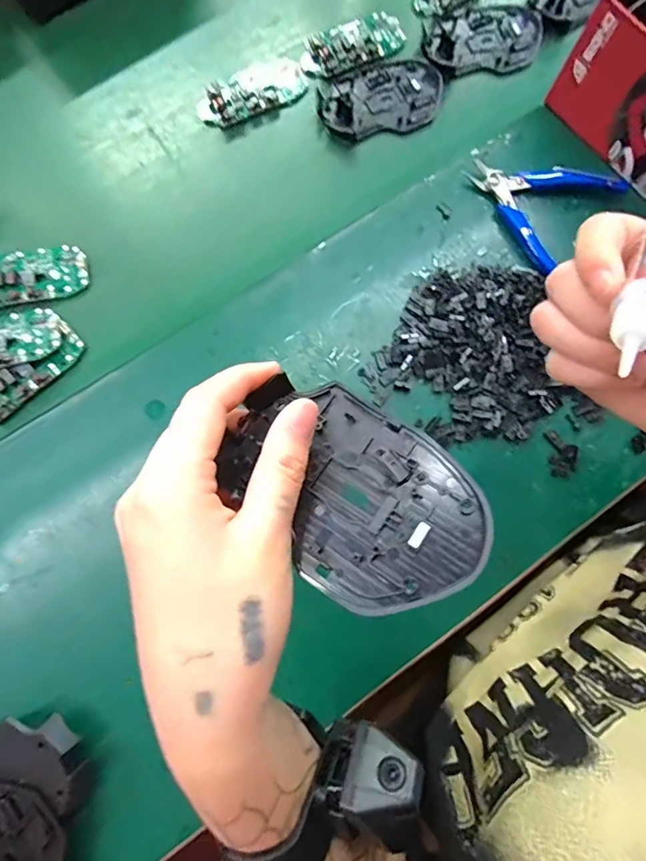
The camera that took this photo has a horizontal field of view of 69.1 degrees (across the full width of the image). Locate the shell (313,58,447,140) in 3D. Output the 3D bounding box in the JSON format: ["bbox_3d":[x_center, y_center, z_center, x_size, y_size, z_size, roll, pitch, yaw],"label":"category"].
[{"bbox_3d":[0.053,-0.295,0.420,0.114,0.007,0.074,-19,79,-5],"label":"shell"}]

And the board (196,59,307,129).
[{"bbox_3d":[-0.064,-0.301,0.416,0.098,0.010,0.047,-23,79,-6],"label":"board"}]

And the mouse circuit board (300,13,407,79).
[{"bbox_3d":[0.028,-0.353,0.426,0.097,0.014,0.047,-34,81,-8],"label":"mouse circuit board"}]

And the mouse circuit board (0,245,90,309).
[{"bbox_3d":[-0.237,-0.123,0.375,0.093,0.007,0.047,-13,78,-4],"label":"mouse circuit board"}]

